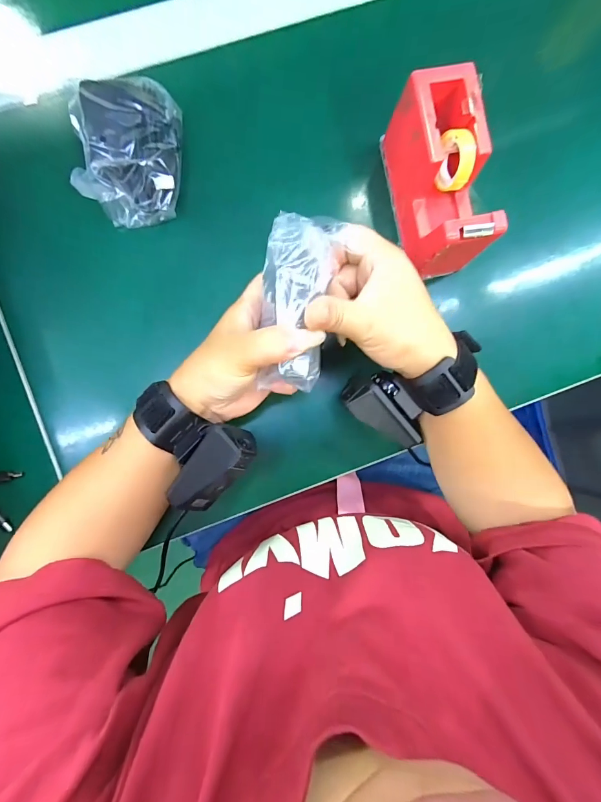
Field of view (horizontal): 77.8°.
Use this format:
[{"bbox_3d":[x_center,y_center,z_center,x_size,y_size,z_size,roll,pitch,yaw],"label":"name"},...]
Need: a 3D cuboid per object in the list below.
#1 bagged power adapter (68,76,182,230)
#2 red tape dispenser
[{"bbox_3d":[-0.138,-0.206,0.314,0.081,0.050,0.102,-7,85,-4],"label":"bagged power adapter"},{"bbox_3d":[0.111,-0.172,0.298,0.052,0.074,0.134,-10,85,-4],"label":"red tape dispenser"}]

